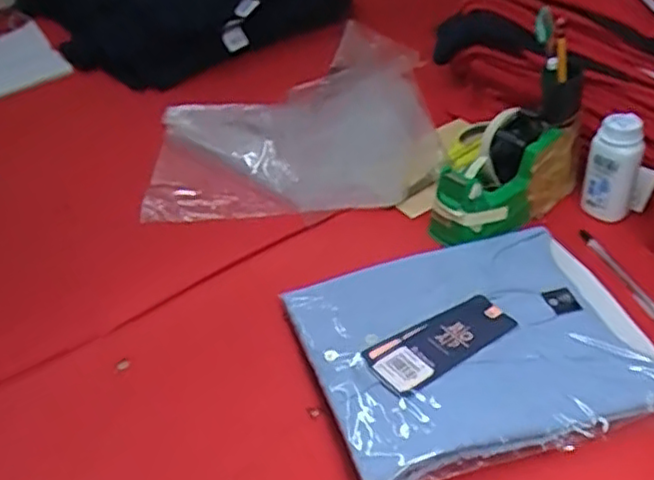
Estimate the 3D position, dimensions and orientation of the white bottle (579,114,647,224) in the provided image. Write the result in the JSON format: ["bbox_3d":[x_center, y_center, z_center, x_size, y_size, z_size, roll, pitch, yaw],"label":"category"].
[{"bbox_3d":[0.269,-0.068,0.640,0.044,0.103,0.034,17,42,21],"label":"white bottle"}]

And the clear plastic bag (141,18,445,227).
[{"bbox_3d":[-0.044,-0.159,0.834,0.324,0.034,0.387,-2,38,-2],"label":"clear plastic bag"}]

